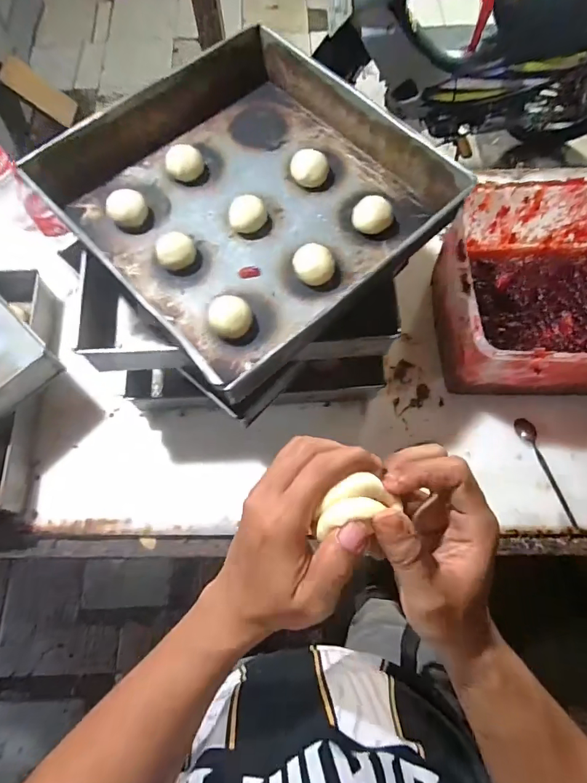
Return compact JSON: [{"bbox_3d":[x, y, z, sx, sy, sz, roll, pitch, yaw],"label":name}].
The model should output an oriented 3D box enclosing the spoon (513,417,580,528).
[{"bbox_3d":[0.396,0.122,0.674,0.029,0.015,0.175,-19,70,-6],"label":"spoon"}]

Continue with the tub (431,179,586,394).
[{"bbox_3d":[0.419,-0.148,0.675,0.375,0.166,0.296,1,69,1],"label":"tub"}]

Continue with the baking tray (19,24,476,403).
[{"bbox_3d":[-0.057,-0.254,0.565,0.405,0.072,0.407,-41,74,-14],"label":"baking tray"}]

